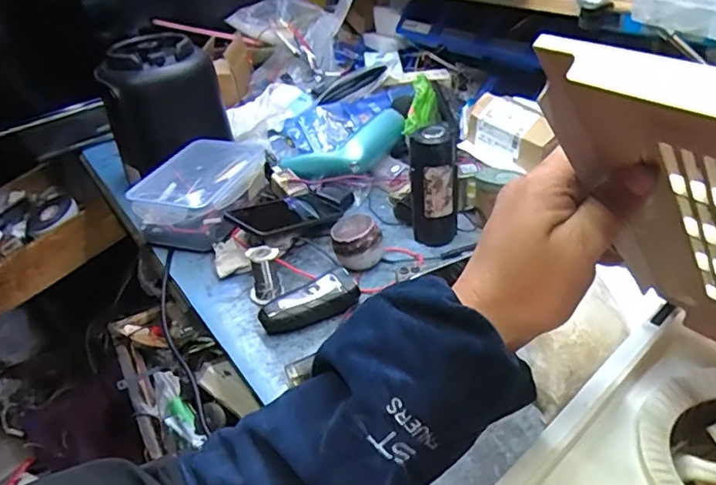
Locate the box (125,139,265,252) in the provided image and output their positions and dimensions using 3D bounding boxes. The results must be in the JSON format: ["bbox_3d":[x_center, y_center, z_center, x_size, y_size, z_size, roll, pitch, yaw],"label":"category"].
[{"bbox_3d":[-0.233,-0.079,0.876,0.139,0.078,0.209,4,34,15],"label":"box"}]

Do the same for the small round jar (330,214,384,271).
[{"bbox_3d":[-0.002,0.000,0.732,0.061,0.057,0.054,-27,30,-10],"label":"small round jar"}]

